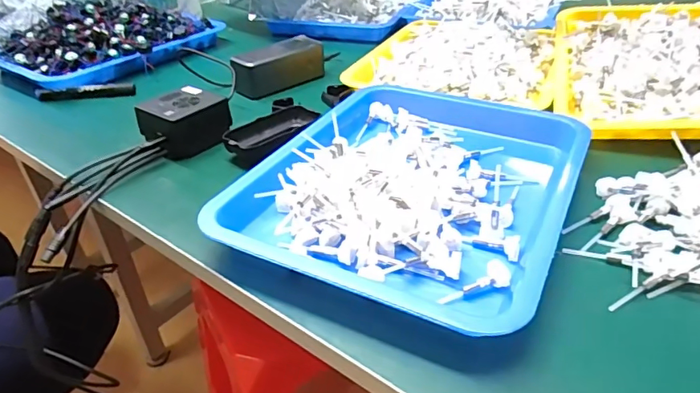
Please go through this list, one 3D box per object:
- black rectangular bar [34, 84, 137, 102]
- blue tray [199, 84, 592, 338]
[{"bbox_3d":[-0.369,-0.146,0.696,0.124,0.020,0.017,-8,35,-8],"label":"black rectangular bar"},{"bbox_3d":[0.064,-0.024,0.460,0.264,0.035,0.333,15,38,24],"label":"blue tray"}]

